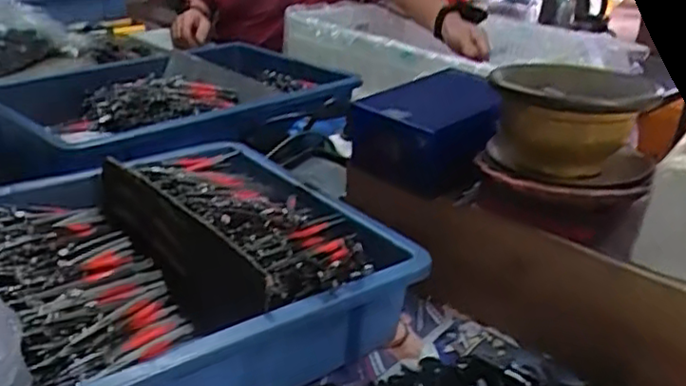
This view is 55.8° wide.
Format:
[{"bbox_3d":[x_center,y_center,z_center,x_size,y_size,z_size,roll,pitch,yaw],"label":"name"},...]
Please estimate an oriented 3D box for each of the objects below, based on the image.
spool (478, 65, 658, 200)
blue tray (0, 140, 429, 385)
[{"bbox_3d":[0.167,-0.048,0.480,0.115,0.075,0.109,12,27,19],"label":"spool"},{"bbox_3d":[-0.188,0.070,0.454,0.425,0.090,0.291,-16,32,-36],"label":"blue tray"}]

